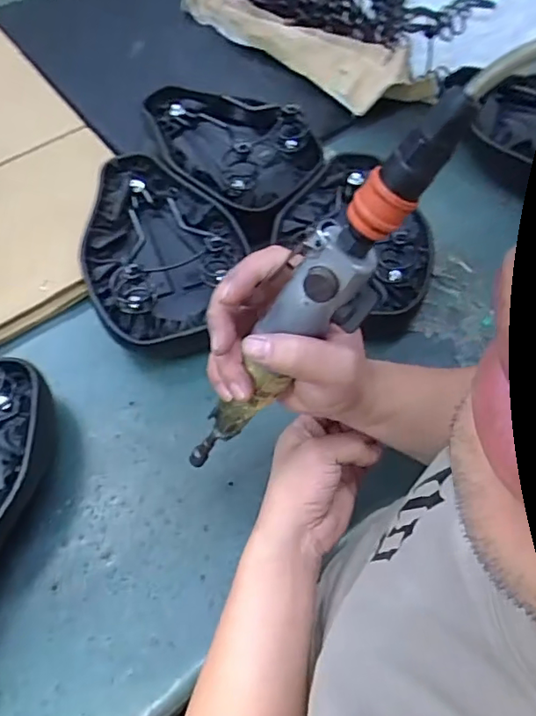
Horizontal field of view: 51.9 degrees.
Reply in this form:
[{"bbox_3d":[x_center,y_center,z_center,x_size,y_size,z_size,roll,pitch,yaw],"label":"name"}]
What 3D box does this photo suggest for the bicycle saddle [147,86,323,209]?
[{"bbox_3d":[-0.062,-0.294,0.712,0.265,0.068,0.148,34,65,22],"label":"bicycle saddle"}]

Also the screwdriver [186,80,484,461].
[{"bbox_3d":[0.019,-0.021,0.337,0.041,0.302,0.035,2,53,-30],"label":"screwdriver"}]

